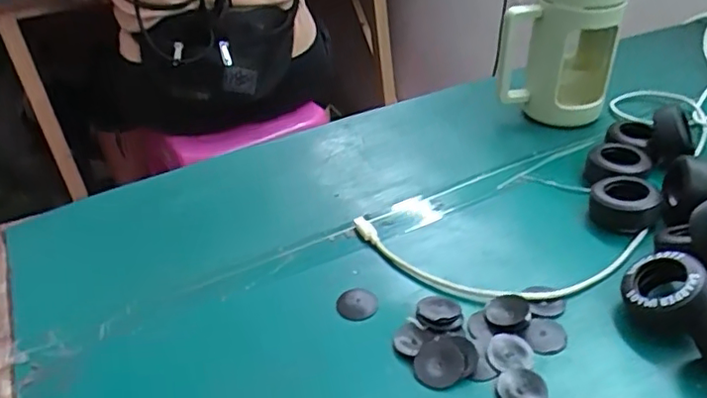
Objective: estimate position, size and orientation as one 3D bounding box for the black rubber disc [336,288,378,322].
[{"bbox_3d":[0.003,0.071,0.405,0.027,0.006,0.027,-1,35,1],"label":"black rubber disc"}]

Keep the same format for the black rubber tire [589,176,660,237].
[{"bbox_3d":[0.205,0.005,0.456,0.048,0.030,0.039,16,39,22],"label":"black rubber tire"}]

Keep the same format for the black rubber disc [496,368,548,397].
[{"bbox_3d":[0.096,0.107,0.340,0.026,0.004,0.024,-1,35,1],"label":"black rubber disc"}]

